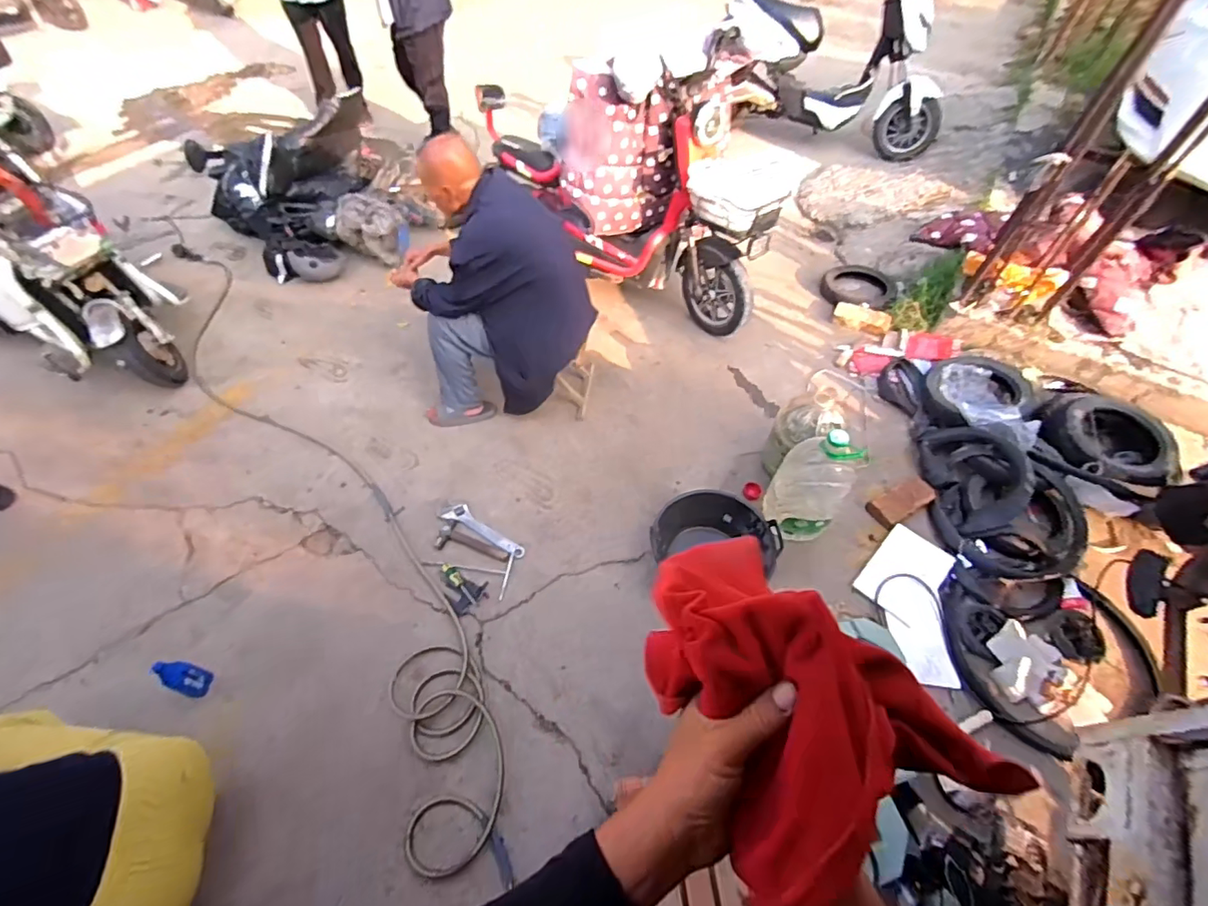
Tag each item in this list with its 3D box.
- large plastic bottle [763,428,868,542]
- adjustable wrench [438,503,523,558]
[{"bbox_3d":[0.631,0.103,1.644,0.213,0.373,0.206,1,54,-2],"label":"large plastic bottle"},{"bbox_3d":[-0.399,0.253,1.797,0.321,0.022,0.076,24,56,14],"label":"adjustable wrench"}]

